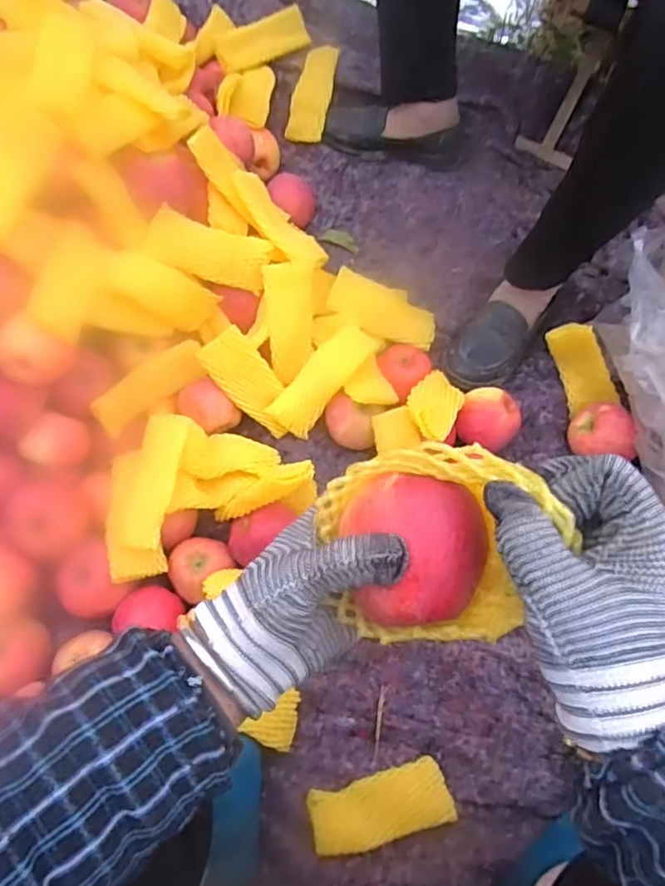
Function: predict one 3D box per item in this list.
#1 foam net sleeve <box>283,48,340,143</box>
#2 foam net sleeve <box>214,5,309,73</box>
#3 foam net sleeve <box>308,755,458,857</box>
[{"bbox_3d":[-0.030,-0.575,1.000,0.064,0.032,0.155,17,96,6],"label":"foam net sleeve"},{"bbox_3d":[-0.113,-0.657,0.998,0.159,0.015,0.060,-33,108,-10],"label":"foam net sleeve"},{"bbox_3d":[0.052,0.387,0.650,0.145,0.035,0.062,-13,69,-6],"label":"foam net sleeve"}]

